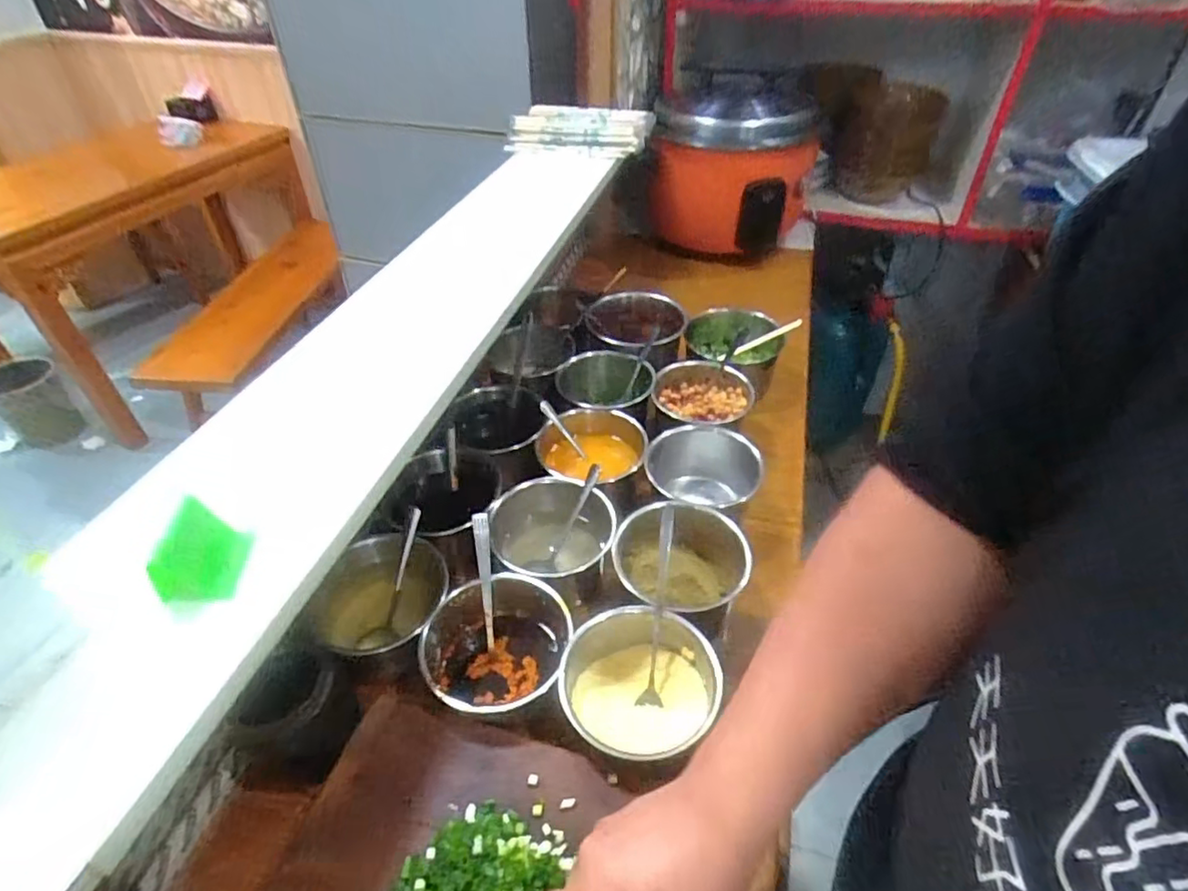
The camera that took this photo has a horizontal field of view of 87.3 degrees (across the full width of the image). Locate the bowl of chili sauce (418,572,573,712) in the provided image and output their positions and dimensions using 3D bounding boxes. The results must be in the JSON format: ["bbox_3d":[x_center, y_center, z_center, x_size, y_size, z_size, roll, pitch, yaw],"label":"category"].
[{"bbox_3d":[-0.085,0.192,0.578,0.123,0.073,0.133,-1,42,0],"label":"bowl of chili sauce"}]

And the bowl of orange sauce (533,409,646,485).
[{"bbox_3d":[-0.003,0.018,0.770,0.131,0.071,0.127,-2,42,-2],"label":"bowl of orange sauce"}]

